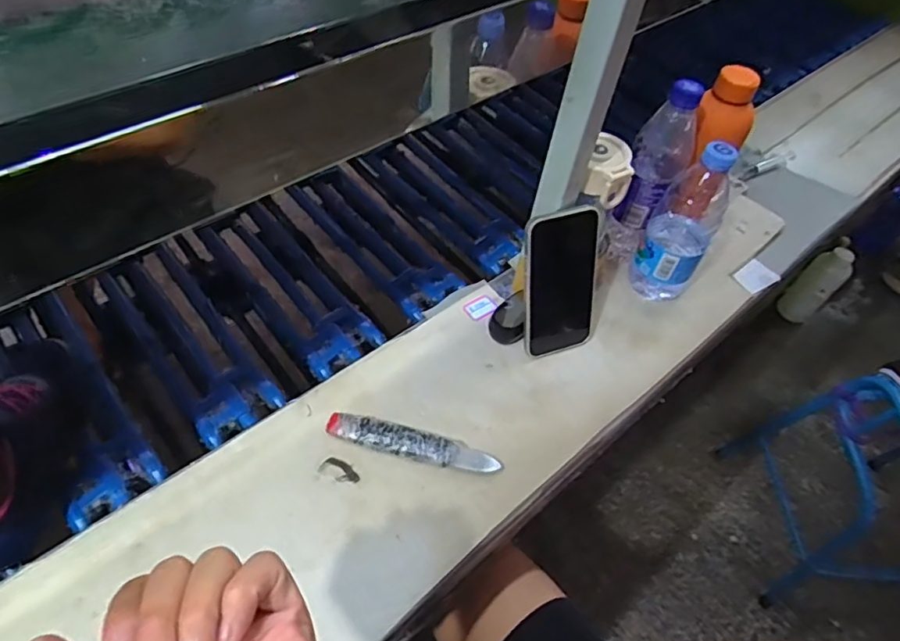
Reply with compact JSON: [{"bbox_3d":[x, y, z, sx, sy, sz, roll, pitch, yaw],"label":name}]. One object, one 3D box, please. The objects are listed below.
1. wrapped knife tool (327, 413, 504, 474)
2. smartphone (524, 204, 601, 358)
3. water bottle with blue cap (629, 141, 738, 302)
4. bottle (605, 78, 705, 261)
[{"bbox_3d":[-0.035,0.118,0.560,0.167,0.018,0.032,13,53,4],"label":"wrapped knife tool"},{"bbox_3d":[0.118,-0.036,0.606,0.085,0.165,0.012,-20,34,-16],"label":"smartphone"},{"bbox_3d":[0.263,-0.107,0.657,0.071,0.201,0.078,27,55,14],"label":"water bottle with blue cap"},{"bbox_3d":[0.231,-0.163,0.668,0.062,0.220,0.073,29,56,15],"label":"bottle"}]

